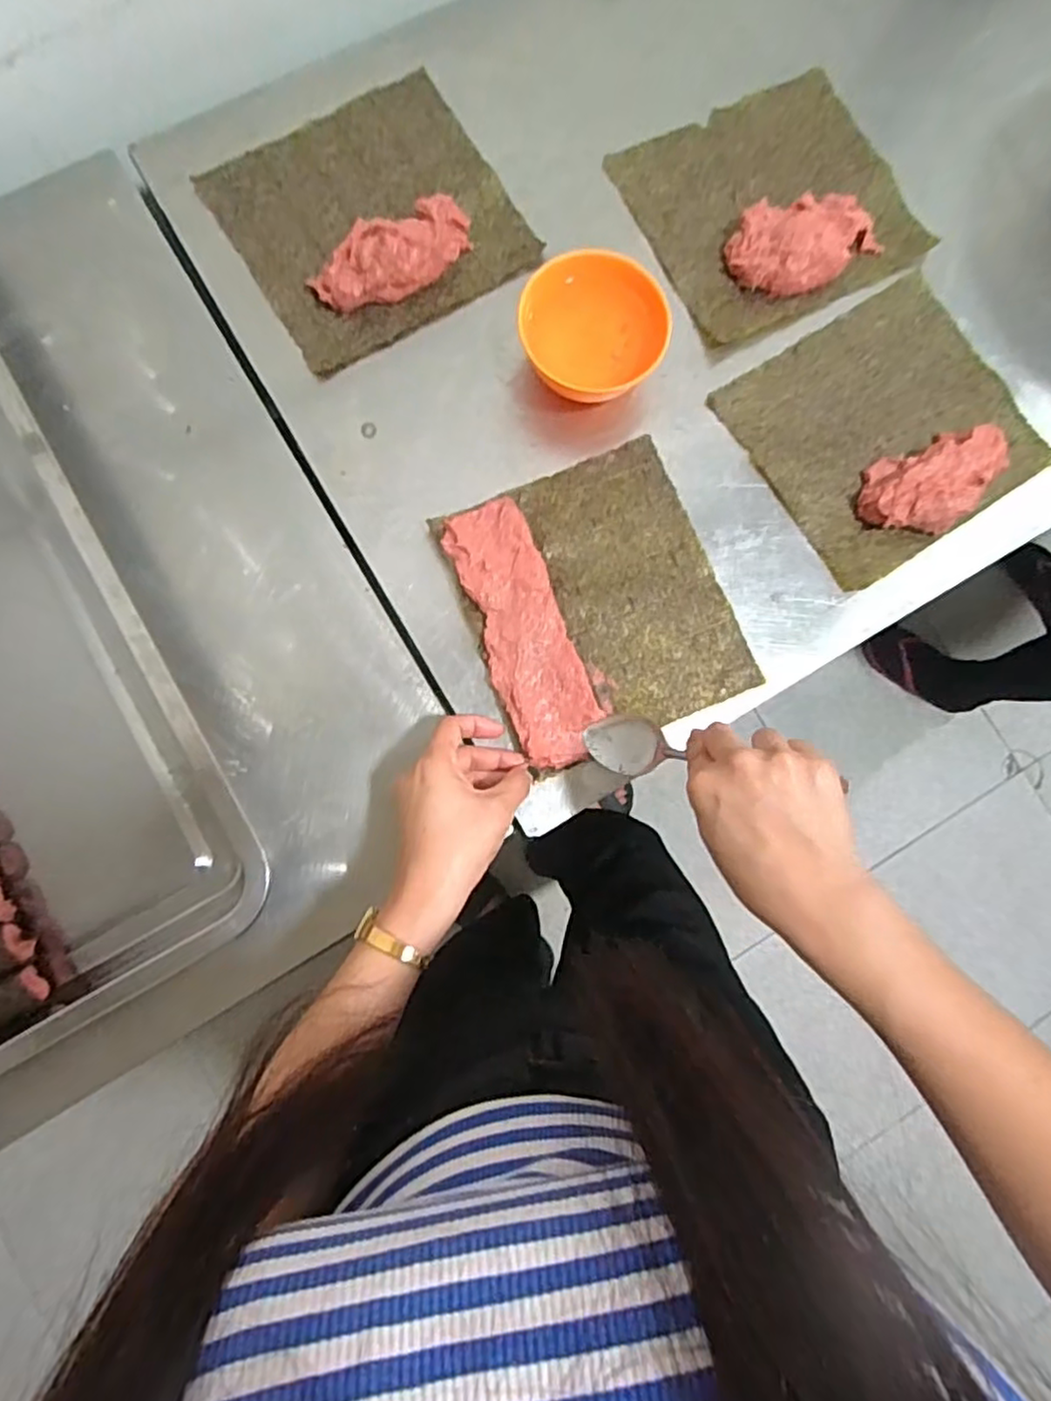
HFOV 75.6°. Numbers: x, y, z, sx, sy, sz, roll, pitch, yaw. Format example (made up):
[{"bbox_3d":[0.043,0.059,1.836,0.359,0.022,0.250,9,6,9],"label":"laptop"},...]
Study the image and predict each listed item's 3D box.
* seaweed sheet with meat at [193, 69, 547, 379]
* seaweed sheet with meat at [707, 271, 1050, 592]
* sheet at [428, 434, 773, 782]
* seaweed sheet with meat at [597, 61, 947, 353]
[{"bbox_3d":[-0.116,-0.368,0.504,0.196,0.037,0.185,-32,85,-6],"label":"seaweed sheet with meat"},{"bbox_3d":[0.277,-0.210,0.509,0.201,0.033,0.182,-32,85,-6],"label":"seaweed sheet with meat"},{"bbox_3d":[0.051,-0.071,0.485,0.176,0.014,0.198,-22,85,-7],"label":"sheet"},{"bbox_3d":[0.195,-0.395,0.528,0.198,0.030,0.181,-27,85,-6],"label":"seaweed sheet with meat"}]

